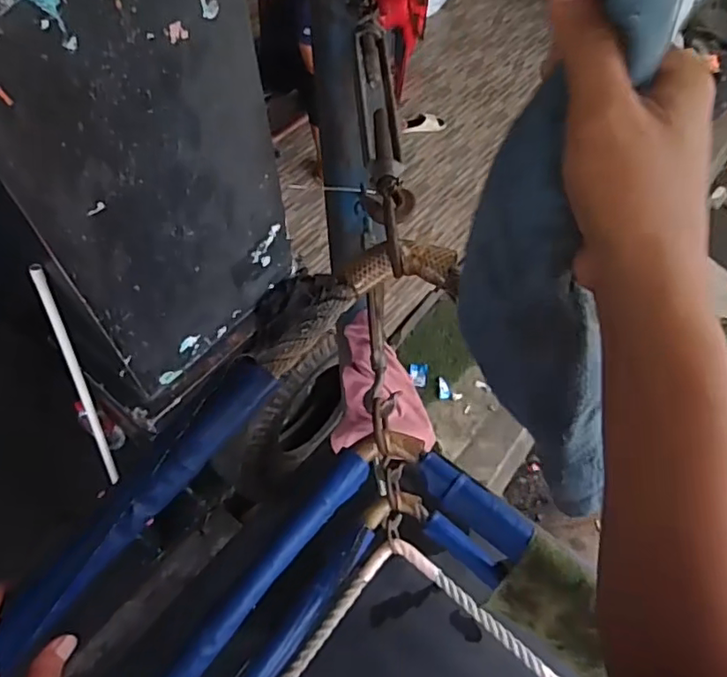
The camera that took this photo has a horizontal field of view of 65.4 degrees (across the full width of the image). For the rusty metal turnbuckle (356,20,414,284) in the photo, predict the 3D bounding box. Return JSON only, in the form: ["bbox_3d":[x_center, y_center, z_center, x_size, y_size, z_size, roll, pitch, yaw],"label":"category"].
[{"bbox_3d":[0.017,-0.208,0.549,0.047,0.047,0.334,-2,55,-1],"label":"rusty metal turnbuckle"}]

